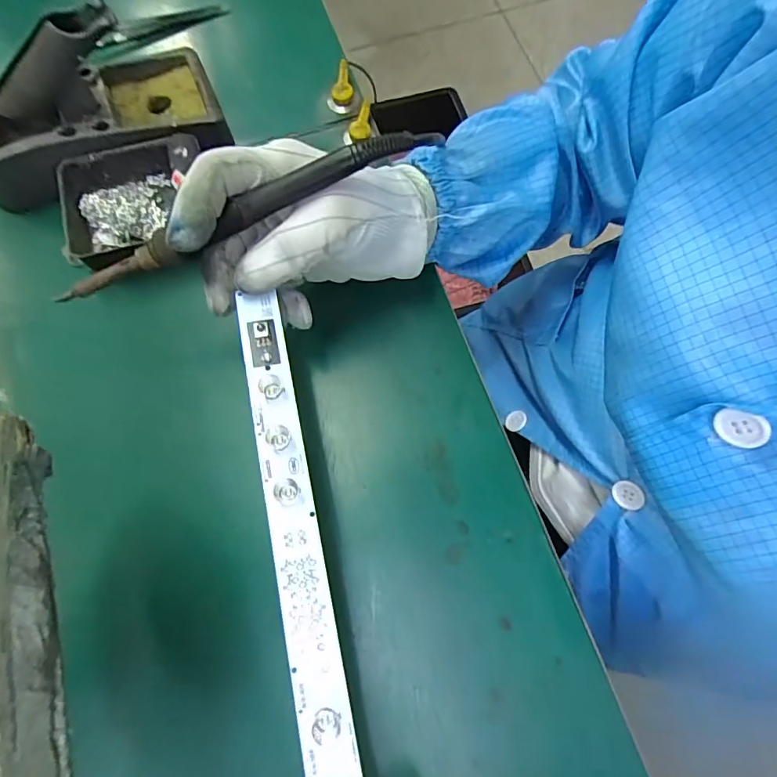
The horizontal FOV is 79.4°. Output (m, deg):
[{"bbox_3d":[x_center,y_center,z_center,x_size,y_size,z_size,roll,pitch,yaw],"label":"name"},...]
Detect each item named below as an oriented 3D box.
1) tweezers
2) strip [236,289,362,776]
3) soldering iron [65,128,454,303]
[{"bbox_3d":[-0.195,-0.297,0.389,0.118,0.017,0.020,-26,75,-9],"label":"tweezers"},{"bbox_3d":[-0.038,0.079,0.204,0.021,0.004,0.272,-9,71,-13],"label":"strip"},{"bbox_3d":[-0.077,-0.086,0.240,0.215,0.019,0.014,-22,74,8],"label":"soldering iron"}]

